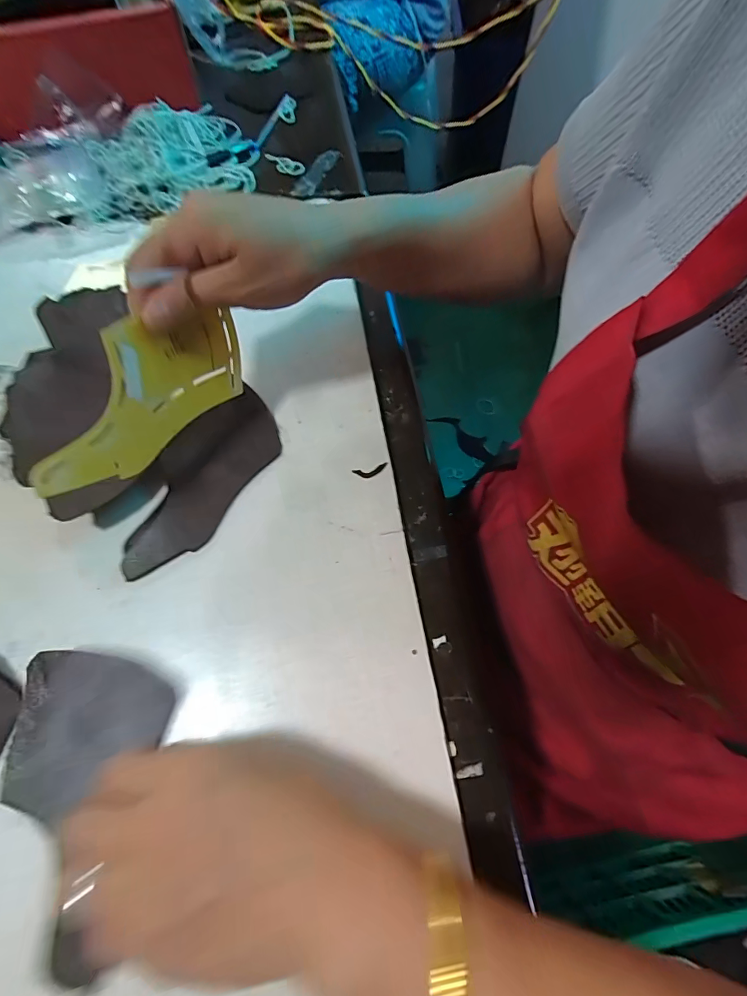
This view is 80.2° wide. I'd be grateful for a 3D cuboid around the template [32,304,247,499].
[{"bbox_3d":[-0.137,-0.061,0.261,0.007,0.071,0.140,23,57,36],"label":"template"}]

